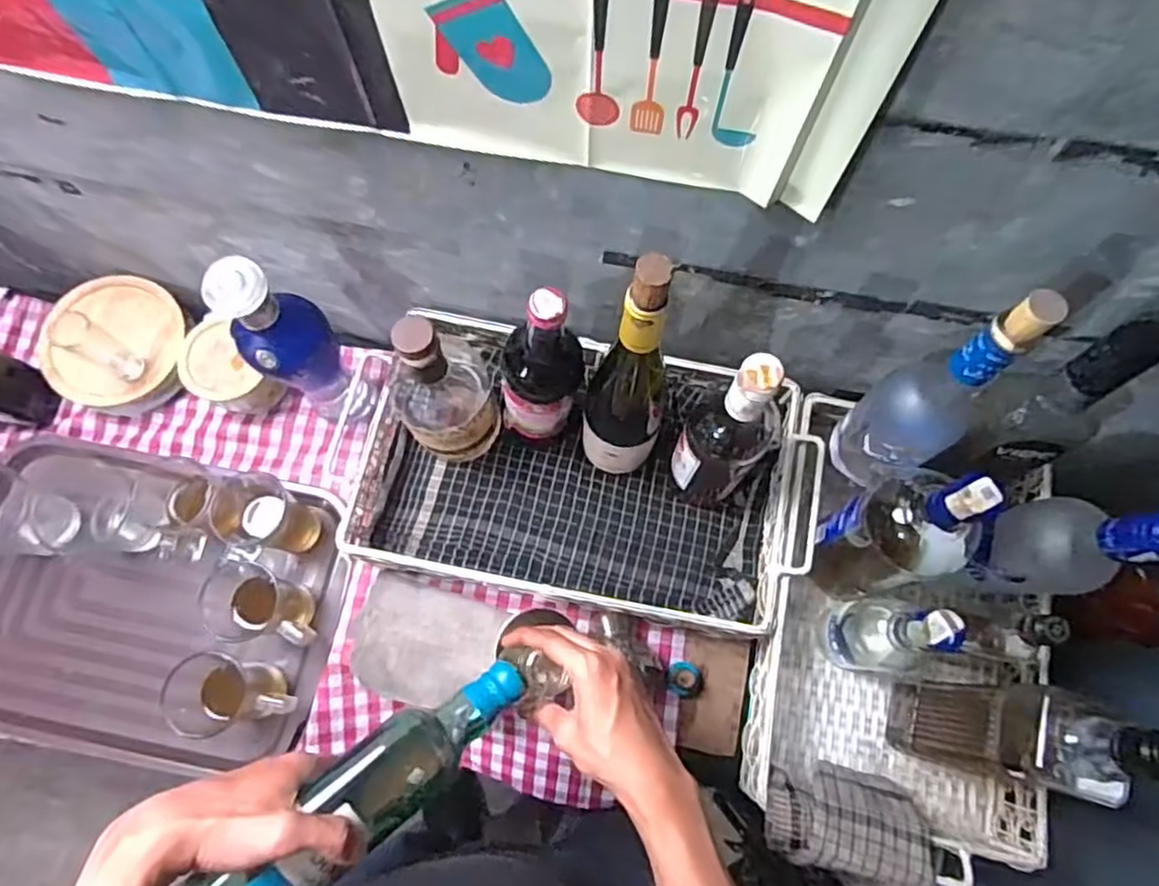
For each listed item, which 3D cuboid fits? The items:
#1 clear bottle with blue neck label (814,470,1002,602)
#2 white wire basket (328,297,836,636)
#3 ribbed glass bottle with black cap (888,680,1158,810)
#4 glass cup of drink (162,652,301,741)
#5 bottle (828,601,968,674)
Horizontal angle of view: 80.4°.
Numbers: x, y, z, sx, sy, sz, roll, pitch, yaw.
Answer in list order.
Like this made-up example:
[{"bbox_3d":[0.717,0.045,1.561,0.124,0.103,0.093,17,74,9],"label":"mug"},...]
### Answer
[{"bbox_3d":[0.269,0.079,0.584,0.073,0.263,0.080,-13,74,-4],"label":"clear bottle with blue neck label"},{"bbox_3d":[0.007,0.031,0.694,0.424,0.084,0.249,11,73,3],"label":"white wire basket"},{"bbox_3d":[0.333,0.226,0.528,0.065,0.290,0.069,11,73,3],"label":"ribbed glass bottle with black cap"},{"bbox_3d":[-0.320,0.235,0.654,0.098,0.107,0.071,-9,73,-3],"label":"glass cup of drink"},{"bbox_3d":[0.254,0.160,0.567,0.047,0.153,0.057,2,73,0],"label":"bottle"}]

